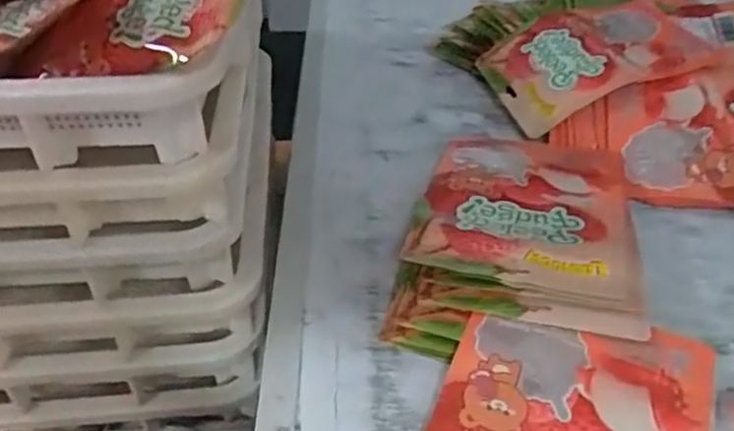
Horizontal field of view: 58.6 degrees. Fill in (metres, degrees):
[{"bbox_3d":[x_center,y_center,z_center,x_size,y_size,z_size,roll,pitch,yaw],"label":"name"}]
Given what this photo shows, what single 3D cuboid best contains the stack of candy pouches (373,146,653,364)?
[{"bbox_3d":[0.129,0.011,0.534,0.172,0.047,0.270,10,39,14],"label":"stack of candy pouches"}]

